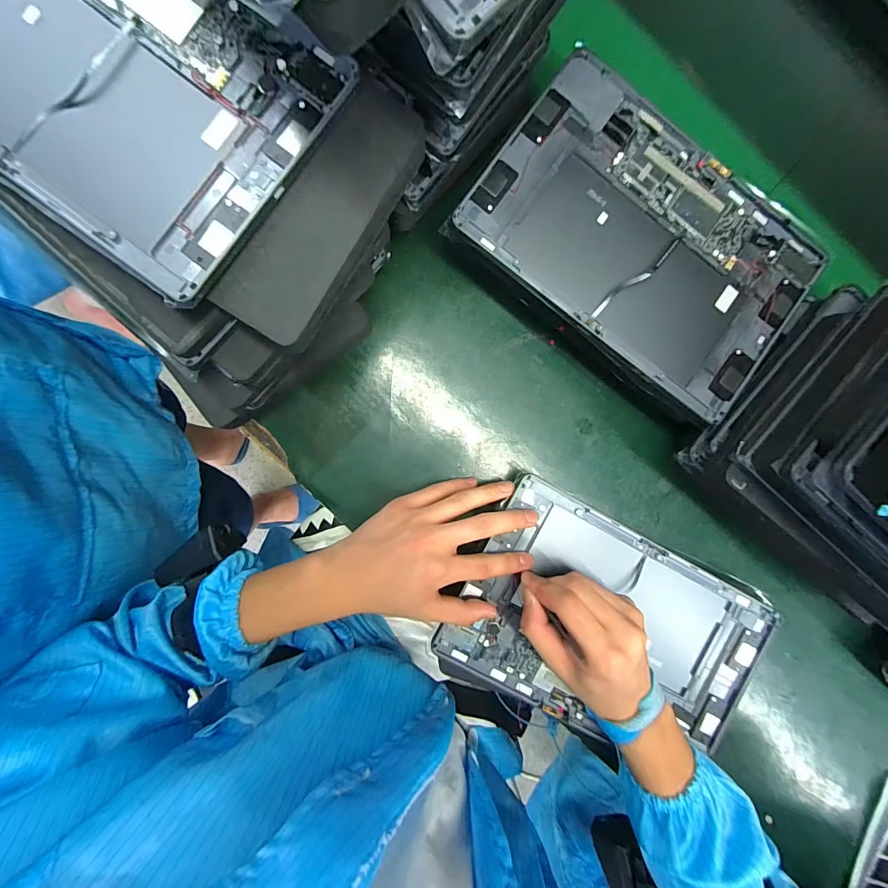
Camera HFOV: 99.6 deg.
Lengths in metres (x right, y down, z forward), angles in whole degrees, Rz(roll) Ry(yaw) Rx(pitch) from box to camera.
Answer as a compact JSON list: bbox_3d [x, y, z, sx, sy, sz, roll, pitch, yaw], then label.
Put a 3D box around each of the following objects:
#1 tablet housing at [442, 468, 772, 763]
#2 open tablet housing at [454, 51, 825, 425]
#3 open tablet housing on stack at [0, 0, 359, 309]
[{"bbox_3d":[0.140,0.156,0.317,0.252,0.017,0.167,28,86,-4],"label":"tablet housing"},{"bbox_3d":[0.152,-0.153,0.285,0.252,0.017,0.166,35,85,-3],"label":"open tablet housing"},{"bbox_3d":[-0.190,-0.212,0.204,0.242,0.013,0.163,36,85,-3],"label":"open tablet housing on stack"}]

